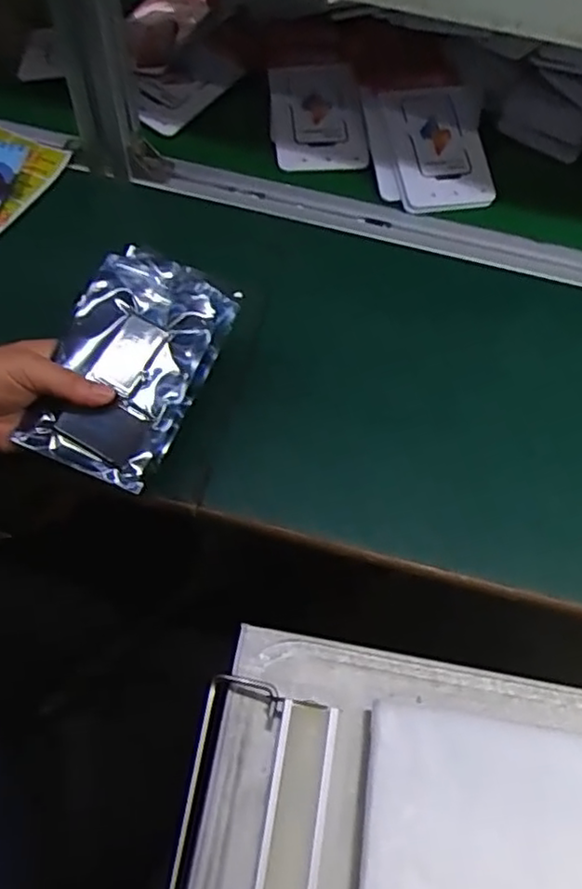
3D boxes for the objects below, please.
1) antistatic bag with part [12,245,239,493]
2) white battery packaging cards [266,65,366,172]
[{"bbox_3d":[-0.111,-0.055,0.447,0.100,0.030,0.154,25,77,6],"label":"antistatic bag with part"},{"bbox_3d":[0.025,-0.326,0.662,0.090,0.010,0.129,-8,73,5],"label":"white battery packaging cards"}]

